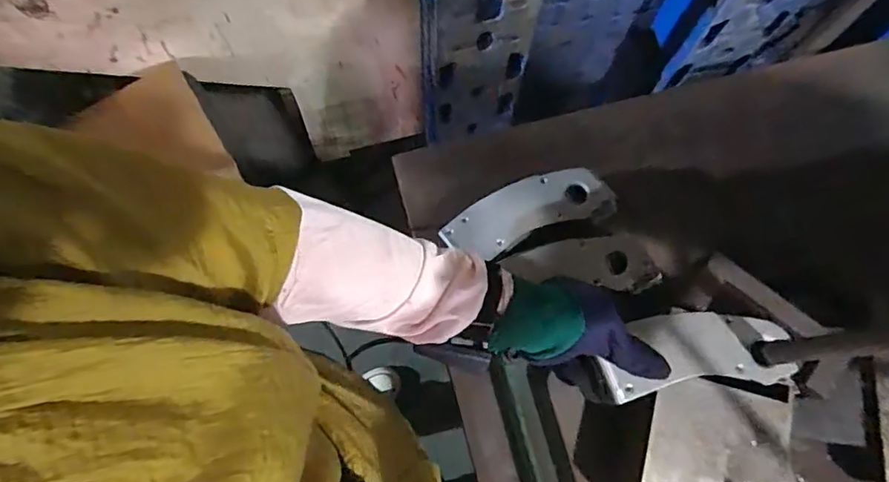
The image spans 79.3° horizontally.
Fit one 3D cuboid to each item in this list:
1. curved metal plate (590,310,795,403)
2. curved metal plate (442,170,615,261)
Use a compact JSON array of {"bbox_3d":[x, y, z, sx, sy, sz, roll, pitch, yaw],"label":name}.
[{"bbox_3d":[0.217,0.097,0.469,0.160,0.015,0.068,-9,74,-3],"label":"curved metal plate"},{"bbox_3d":[0.089,-0.031,0.587,0.179,0.014,0.068,-21,79,6],"label":"curved metal plate"}]

